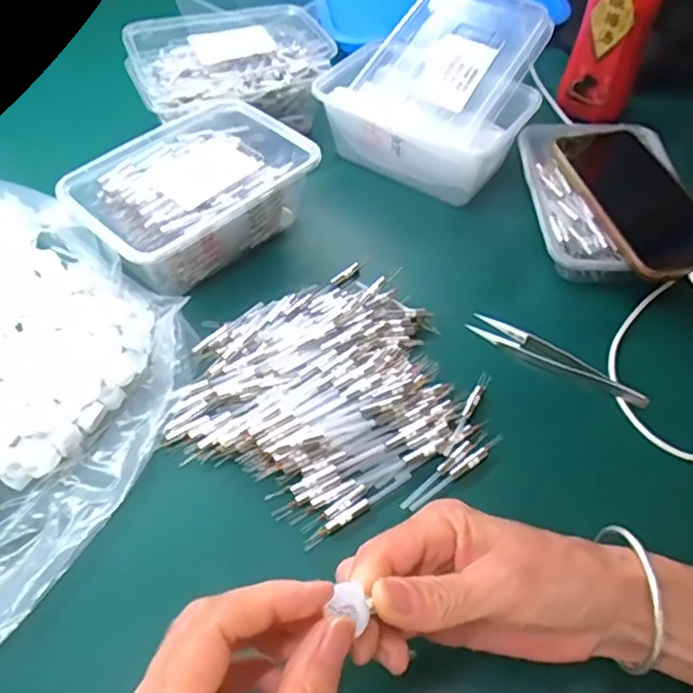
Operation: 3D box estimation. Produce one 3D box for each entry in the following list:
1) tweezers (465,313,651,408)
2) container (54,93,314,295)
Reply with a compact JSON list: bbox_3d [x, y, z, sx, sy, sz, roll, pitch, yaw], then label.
[{"bbox_3d":[0.141,0.008,0.422,0.124,0.011,0.019,31,57,20],"label":"tweezers"},{"bbox_3d":[-0.120,-0.120,0.484,0.170,0.051,0.131,-36,61,-26],"label":"container"}]

